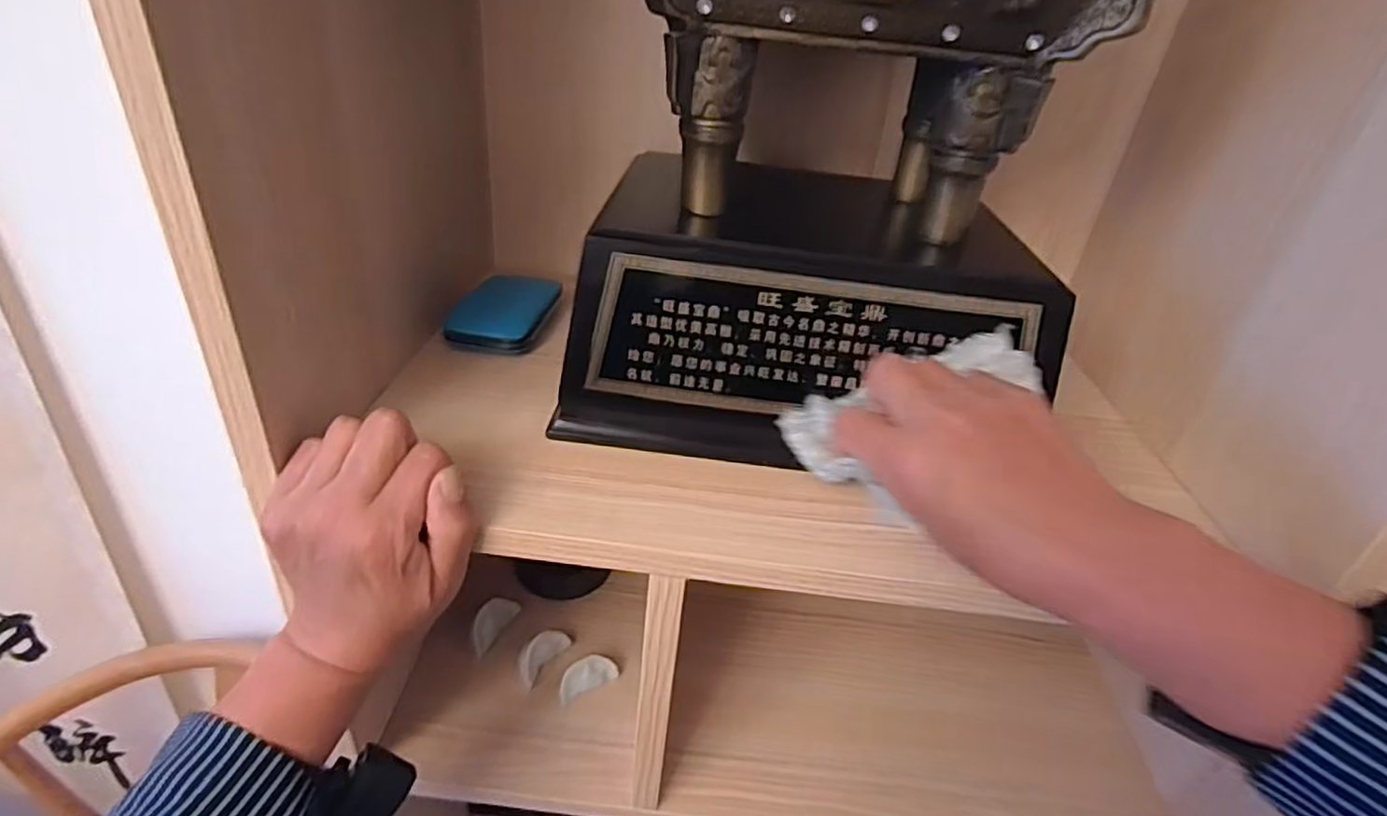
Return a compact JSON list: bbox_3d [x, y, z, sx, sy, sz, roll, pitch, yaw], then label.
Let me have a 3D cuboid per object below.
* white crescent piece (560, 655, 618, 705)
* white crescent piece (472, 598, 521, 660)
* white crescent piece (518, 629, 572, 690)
[{"bbox_3d":[-0.081,0.204,0.523,0.047,0.022,0.016,-16,39,-32],"label":"white crescent piece"},{"bbox_3d":[-0.165,0.172,0.556,0.014,0.028,0.050,-23,21,34],"label":"white crescent piece"},{"bbox_3d":[-0.116,0.186,0.533,0.015,0.030,0.048,23,35,23],"label":"white crescent piece"}]

